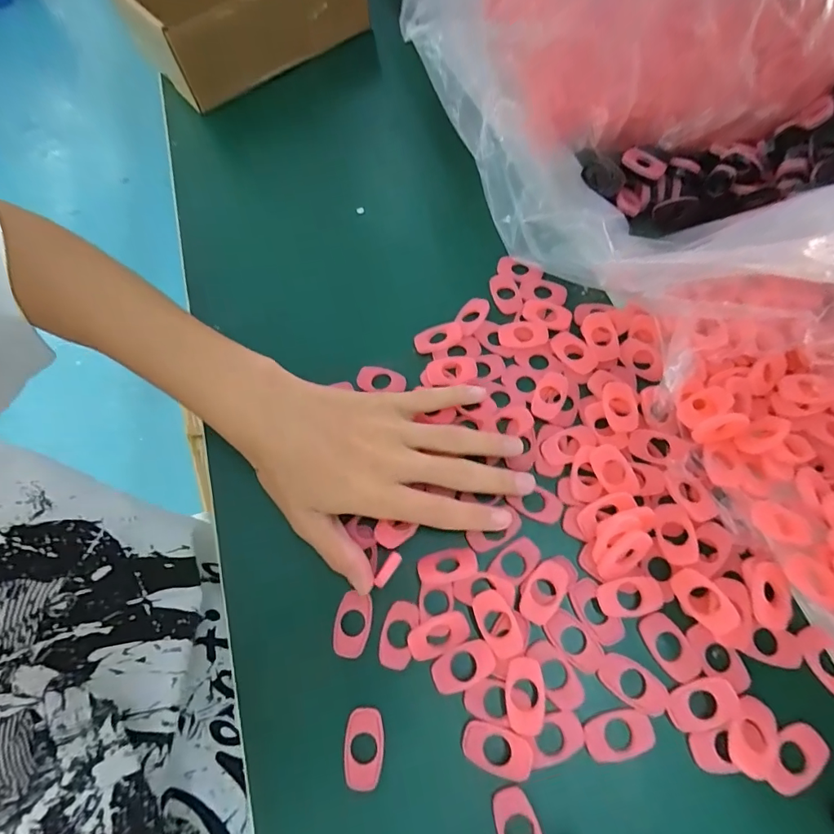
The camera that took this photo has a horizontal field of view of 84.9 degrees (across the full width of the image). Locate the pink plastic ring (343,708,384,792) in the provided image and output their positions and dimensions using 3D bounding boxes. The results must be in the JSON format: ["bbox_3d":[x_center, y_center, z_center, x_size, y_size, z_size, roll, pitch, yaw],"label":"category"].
[{"bbox_3d":[-0.026,0.161,0.221,0.019,0.004,0.033,-1,66,3],"label":"pink plastic ring"}]

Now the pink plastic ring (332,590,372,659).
[{"bbox_3d":[-0.035,0.111,0.244,0.020,0.004,0.032,1,66,4],"label":"pink plastic ring"}]

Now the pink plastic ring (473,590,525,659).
[{"bbox_3d":[0.042,0.107,0.236,0.019,0.004,0.033,-19,66,-5],"label":"pink plastic ring"}]

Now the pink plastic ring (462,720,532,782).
[{"bbox_3d":[0.038,0.158,0.216,0.032,0.004,0.019,7,67,22],"label":"pink plastic ring"}]

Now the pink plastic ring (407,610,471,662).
[{"bbox_3d":[0.011,0.113,0.236,0.033,0.007,0.017,-23,66,-7],"label":"pink plastic ring"}]

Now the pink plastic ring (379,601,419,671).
[{"bbox_3d":[-0.010,0.115,0.241,0.018,0.004,0.033,10,67,8],"label":"pink plastic ring"}]

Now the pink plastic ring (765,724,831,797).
[{"bbox_3d":[0.174,0.158,0.208,0.034,0.007,0.019,-38,69,-13],"label":"pink plastic ring"}]

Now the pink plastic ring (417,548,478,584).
[{"bbox_3d":[0.017,0.082,0.250,0.033,0.004,0.018,-14,43,-4],"label":"pink plastic ring"}]

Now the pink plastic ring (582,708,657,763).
[{"bbox_3d":[0.097,0.152,0.217,0.032,0.004,0.019,-14,66,-3],"label":"pink plastic ring"}]

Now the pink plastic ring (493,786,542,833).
[{"bbox_3d":[0.046,0.188,0.205,0.019,0.004,0.032,-14,66,-3],"label":"pink plastic ring"}]

